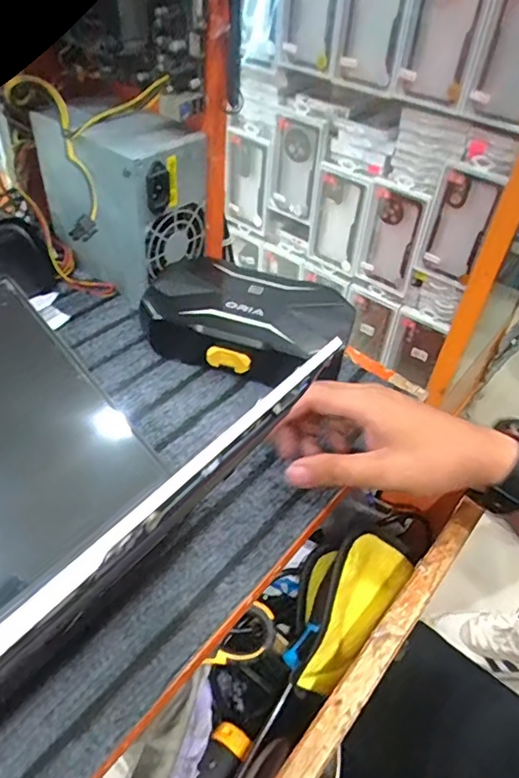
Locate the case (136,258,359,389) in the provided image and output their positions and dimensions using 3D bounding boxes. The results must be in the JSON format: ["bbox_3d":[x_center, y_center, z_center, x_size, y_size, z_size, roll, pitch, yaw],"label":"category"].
[{"bbox_3d":[-0.011,-0.061,0.492,0.184,0.048,0.114,15,45,9],"label":"case"}]

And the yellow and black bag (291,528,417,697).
[{"bbox_3d":[0.057,0.157,0.412,0.073,0.059,0.132,33,50,25],"label":"yellow and black bag"}]

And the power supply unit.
[{"bbox_3d":[-0.133,-0.185,0.519,0.142,0.150,0.101,35,51,27],"label":"power supply unit"}]

